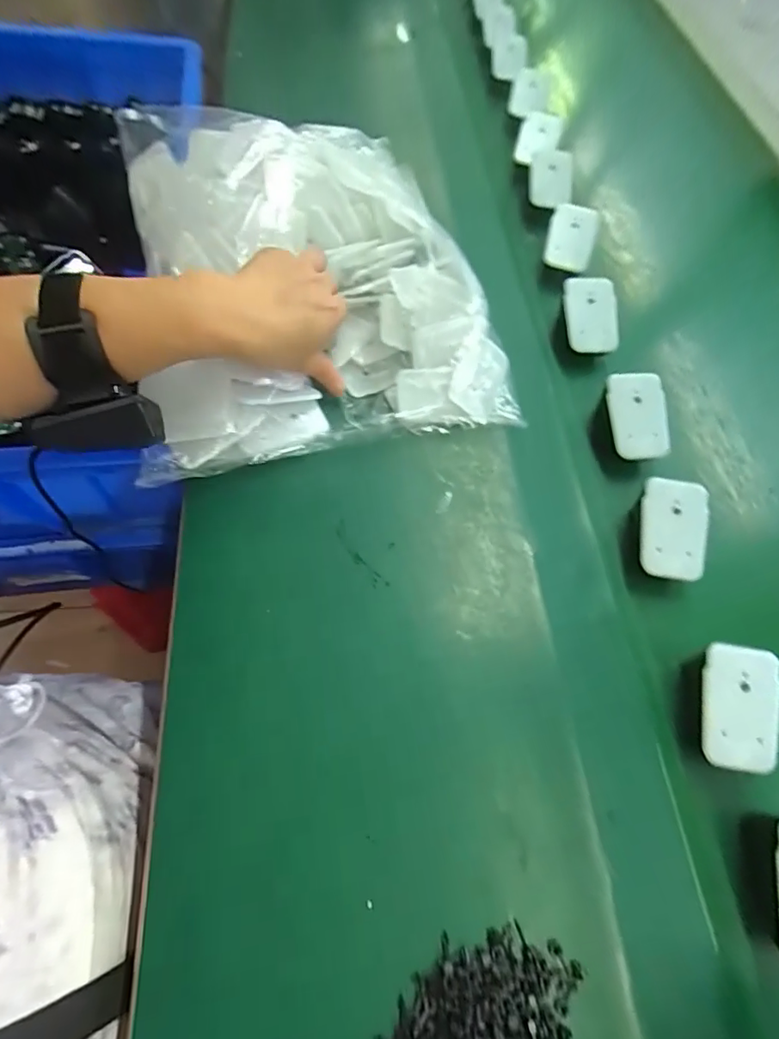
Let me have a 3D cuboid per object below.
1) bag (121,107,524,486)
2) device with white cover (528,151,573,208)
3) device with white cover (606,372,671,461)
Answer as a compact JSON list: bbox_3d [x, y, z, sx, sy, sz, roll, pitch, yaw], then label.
[{"bbox_3d":[-0.067,-0.206,0.419,0.272,0.088,0.315,-12,65,-9],"label":"bag"},{"bbox_3d":[0.172,-0.356,0.539,0.053,0.049,0.018,-7,37,-13],"label":"device with white cover"},{"bbox_3d":[0.195,-0.081,0.402,0.051,0.008,0.067,-3,87,-10],"label":"device with white cover"}]

